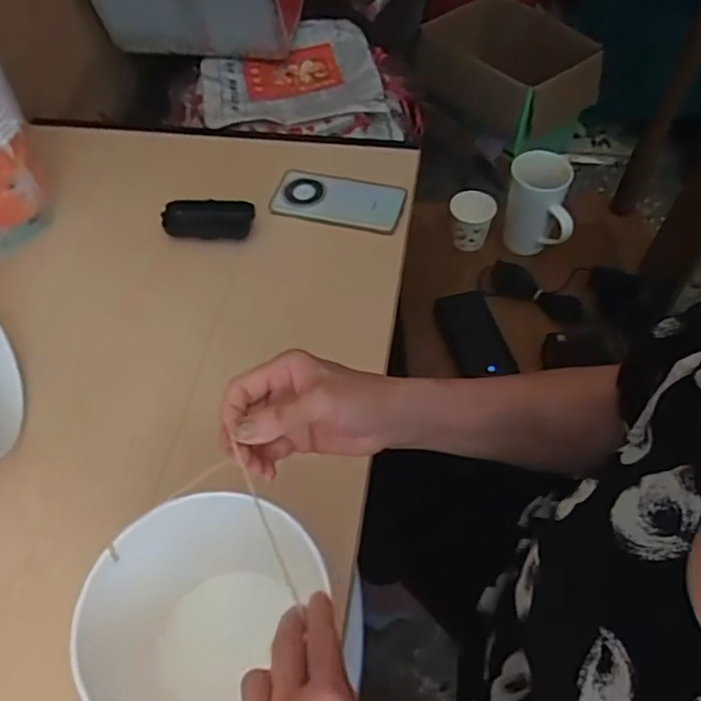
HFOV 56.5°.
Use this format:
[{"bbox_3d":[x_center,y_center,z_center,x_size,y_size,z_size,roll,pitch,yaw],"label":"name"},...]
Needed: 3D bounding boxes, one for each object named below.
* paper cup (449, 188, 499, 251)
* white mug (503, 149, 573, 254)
[{"bbox_3d":[0.193,-0.209,1.040,0.070,0.072,0.064,14,57,11],"label":"paper cup"},{"bbox_3d":[0.281,-0.208,0.985,0.089,0.133,0.095,2,55,3],"label":"white mug"}]

